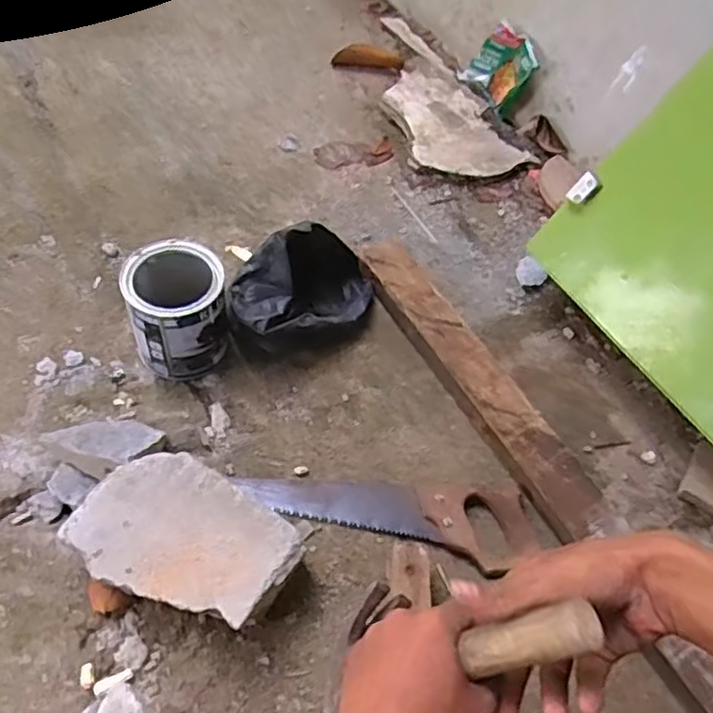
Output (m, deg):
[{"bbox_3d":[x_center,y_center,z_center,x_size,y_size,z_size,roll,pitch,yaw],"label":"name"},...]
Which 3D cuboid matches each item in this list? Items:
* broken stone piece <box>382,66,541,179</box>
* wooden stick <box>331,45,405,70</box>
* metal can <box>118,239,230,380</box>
[{"bbox_3d":[0.152,-0.390,1.105,0.173,0.024,0.279,-20,60,-17],"label":"broken stone piece"},{"bbox_3d":[0.021,-0.540,1.188,0.127,0.026,0.030,3,56,-3],"label":"wooden stick"},{"bbox_3d":[-0.209,-0.051,0.780,0.105,0.128,0.114,2,56,-4],"label":"metal can"}]

